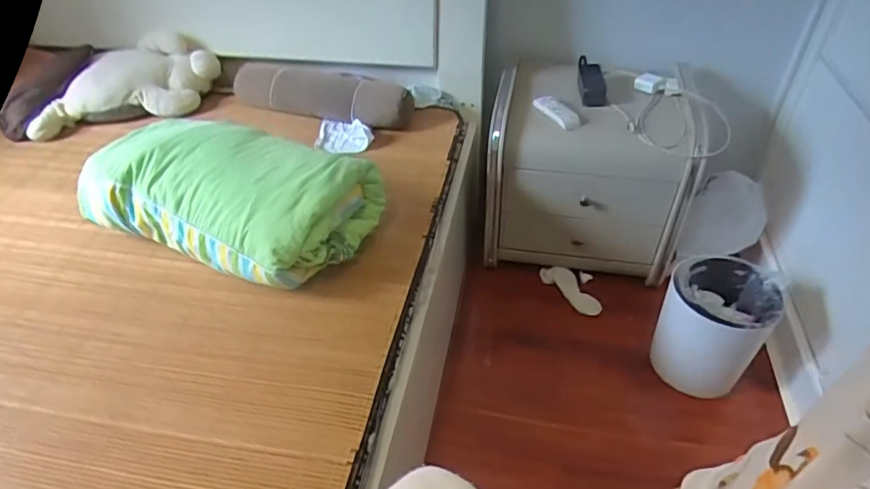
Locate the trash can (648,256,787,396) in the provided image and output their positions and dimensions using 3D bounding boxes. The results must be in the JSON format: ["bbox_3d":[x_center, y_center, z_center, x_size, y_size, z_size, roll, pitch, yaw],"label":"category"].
[{"bbox_3d":[0.606,0.202,1.208,0.205,0.281,0.221,-1,41,1],"label":"trash can"}]

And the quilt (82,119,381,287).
[{"bbox_3d":[-0.390,-0.114,1.016,0.511,0.158,0.277,17,45,21],"label":"quilt"}]

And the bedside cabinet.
[{"bbox_3d":[0.421,-0.208,1.459,0.489,0.444,0.390,11,43,14],"label":"bedside cabinet"}]

